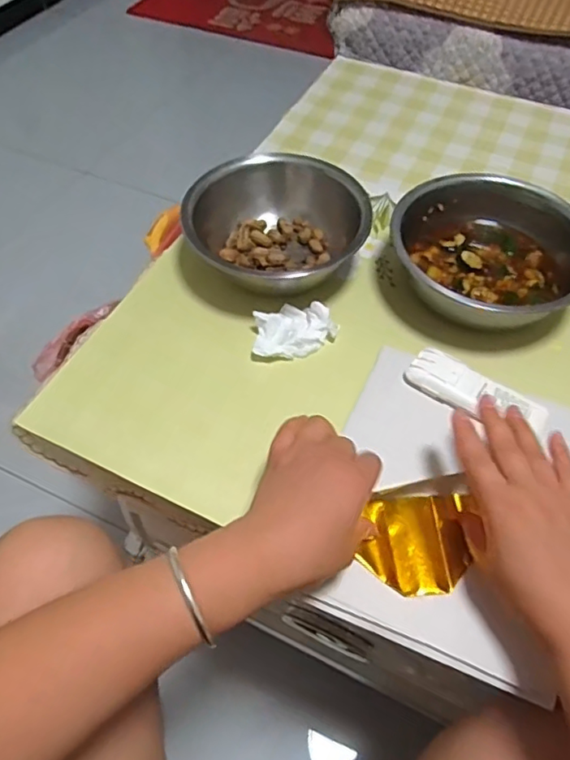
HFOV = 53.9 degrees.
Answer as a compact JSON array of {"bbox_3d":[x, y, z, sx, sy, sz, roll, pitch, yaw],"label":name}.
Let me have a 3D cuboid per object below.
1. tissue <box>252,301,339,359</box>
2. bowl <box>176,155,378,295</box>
[{"bbox_3d":[0.004,-0.049,0.552,0.081,0.031,0.054,-27,59,-18],"label":"tissue"},{"bbox_3d":[-0.011,-0.163,0.594,0.181,0.086,0.154,-17,57,-12],"label":"bowl"}]

